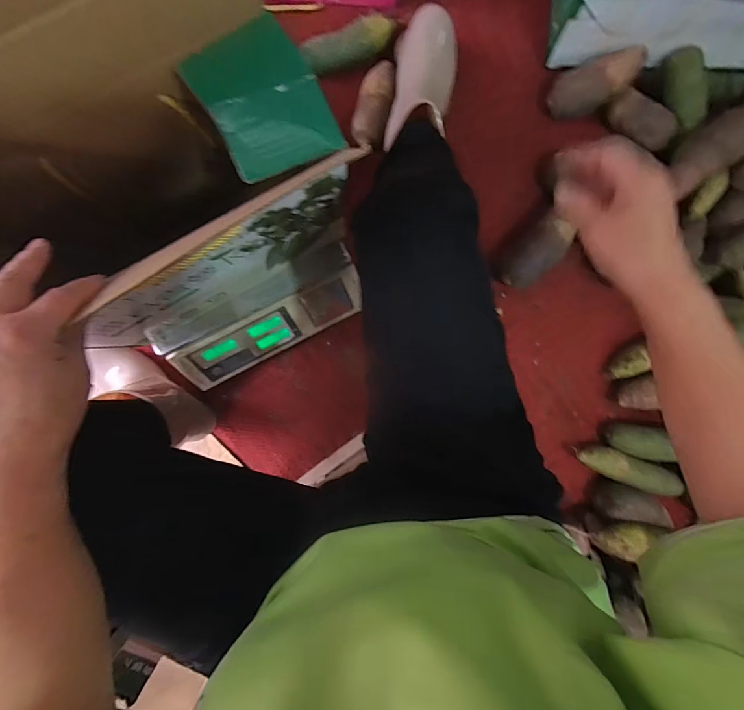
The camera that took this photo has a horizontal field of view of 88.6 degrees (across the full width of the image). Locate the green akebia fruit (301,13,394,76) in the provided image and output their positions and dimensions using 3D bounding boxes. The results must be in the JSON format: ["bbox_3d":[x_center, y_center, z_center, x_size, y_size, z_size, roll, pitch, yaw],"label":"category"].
[{"bbox_3d":[-0.040,-0.522,0.649,0.163,0.049,0.047,-23,94,-1],"label":"green akebia fruit"}]

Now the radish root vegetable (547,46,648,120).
[{"bbox_3d":[0.378,-0.459,0.644,0.134,0.074,0.069,-18,94,-2],"label":"radish root vegetable"}]

